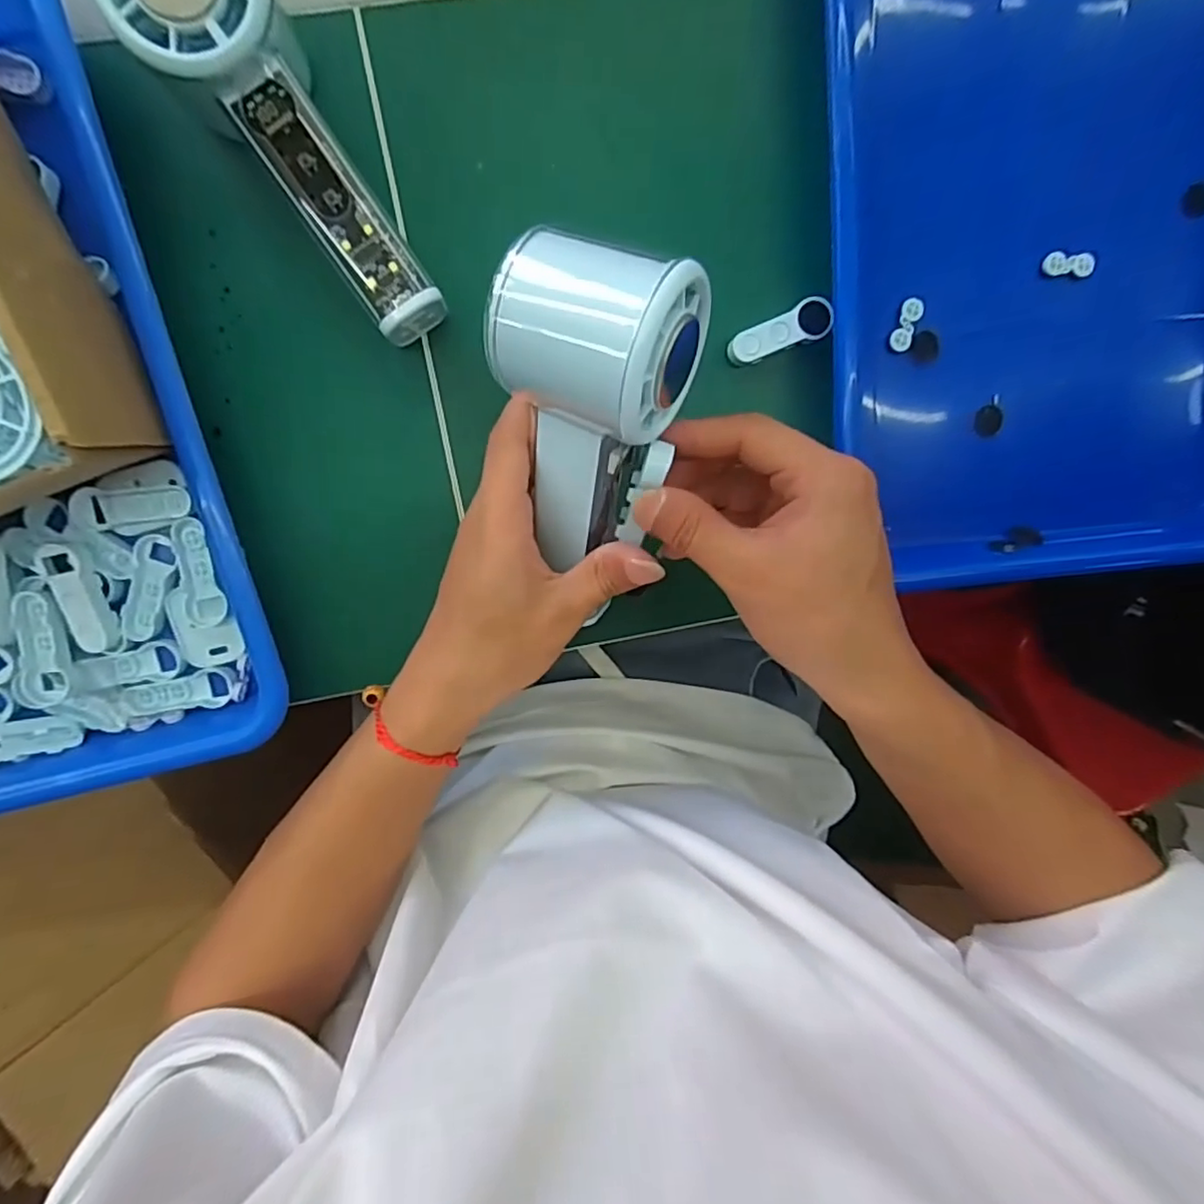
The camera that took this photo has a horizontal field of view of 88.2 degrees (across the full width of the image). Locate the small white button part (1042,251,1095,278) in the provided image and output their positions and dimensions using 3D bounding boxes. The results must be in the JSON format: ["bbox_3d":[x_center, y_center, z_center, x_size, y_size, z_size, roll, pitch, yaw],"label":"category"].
[{"bbox_3d":[0.227,-0.164,0.302,0.022,0.008,0.011,9,97,8],"label":"small white button part"}]

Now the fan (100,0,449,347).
[{"bbox_3d":[-0.121,-0.179,0.250,0.055,0.050,0.156,-34,113,1],"label":"fan"}]

